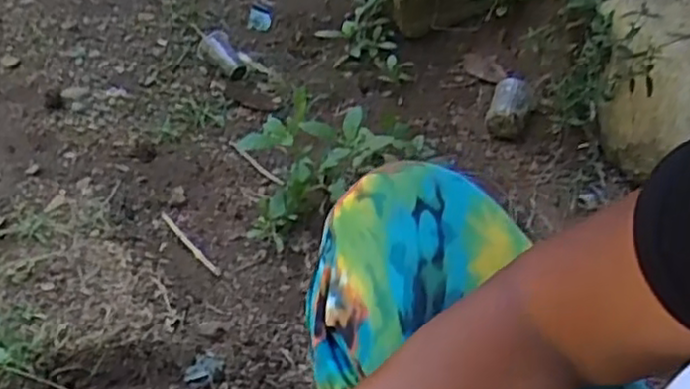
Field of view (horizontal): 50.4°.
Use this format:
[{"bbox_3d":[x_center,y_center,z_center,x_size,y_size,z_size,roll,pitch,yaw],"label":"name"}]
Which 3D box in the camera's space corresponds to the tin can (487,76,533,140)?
[{"bbox_3d":[0.247,-0.131,1.101,0.059,0.052,0.082,17,48,14],"label":"tin can"}]

